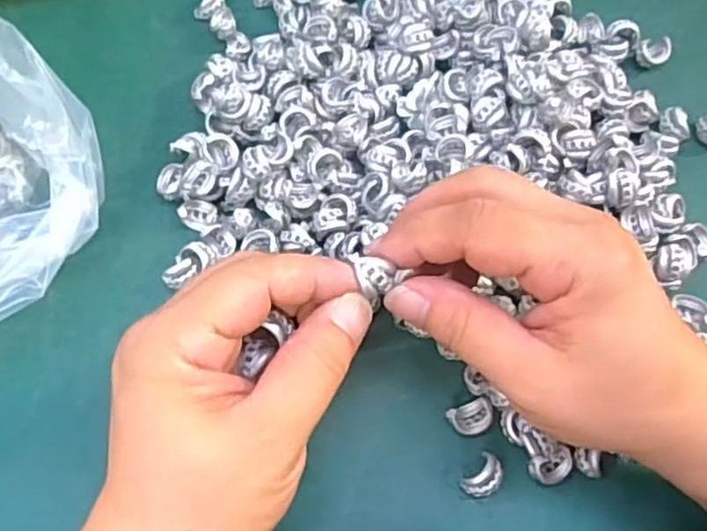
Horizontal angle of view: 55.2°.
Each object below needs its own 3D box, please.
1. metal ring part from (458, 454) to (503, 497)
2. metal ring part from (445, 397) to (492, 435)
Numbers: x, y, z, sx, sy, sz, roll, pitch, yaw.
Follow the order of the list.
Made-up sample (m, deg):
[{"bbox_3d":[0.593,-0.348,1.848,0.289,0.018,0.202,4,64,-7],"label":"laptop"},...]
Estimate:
[{"bbox_3d":[0.053,0.086,0.272,0.013,0.009,0.017,41,74,15],"label":"metal ring part"},{"bbox_3d":[0.049,0.064,0.280,0.017,0.012,0.013,-19,69,-7],"label":"metal ring part"}]

